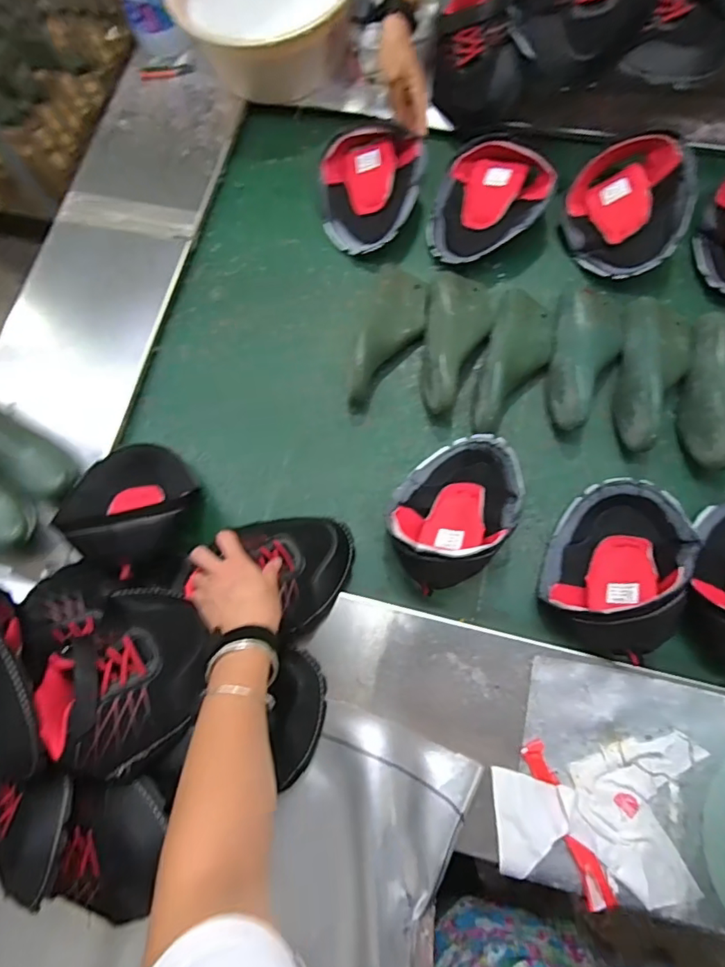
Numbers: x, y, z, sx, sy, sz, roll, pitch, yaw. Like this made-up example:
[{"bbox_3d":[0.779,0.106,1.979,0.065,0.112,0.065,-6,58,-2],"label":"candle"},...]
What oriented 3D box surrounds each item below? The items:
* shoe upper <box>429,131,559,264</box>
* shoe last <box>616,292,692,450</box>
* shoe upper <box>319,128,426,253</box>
[{"bbox_3d":[0.187,-0.417,0.761,0.159,0.081,0.168,0,74,0],"label":"shoe upper"},{"bbox_3d":[0.394,-0.155,0.681,0.083,0.072,0.230,14,75,3],"label":"shoe last"},{"bbox_3d":[0.015,-0.458,0.802,0.152,0.083,0.175,-2,74,-1],"label":"shoe upper"}]

